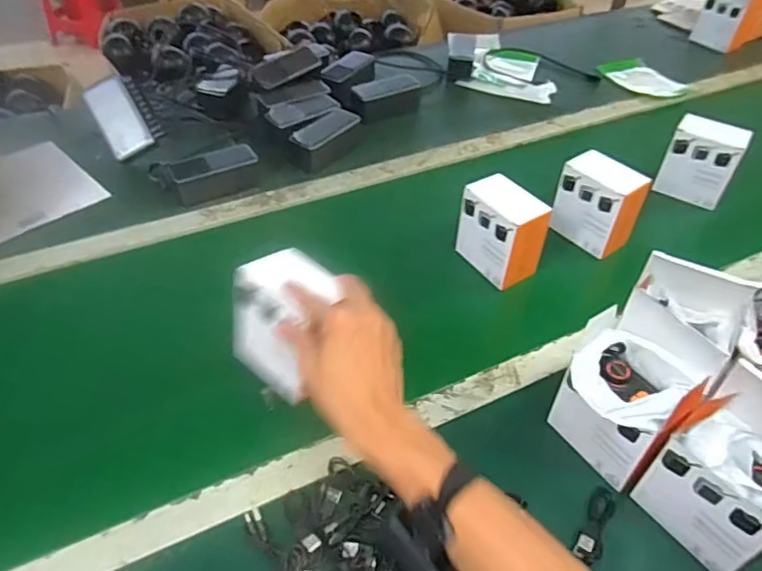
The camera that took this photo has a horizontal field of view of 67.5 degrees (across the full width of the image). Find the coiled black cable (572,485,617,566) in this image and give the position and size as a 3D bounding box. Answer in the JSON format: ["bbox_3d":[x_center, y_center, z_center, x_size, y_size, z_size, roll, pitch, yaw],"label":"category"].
[{"bbox_3d":[0.202,0.224,0.536,0.026,0.023,0.086,25,35,22],"label":"coiled black cable"}]

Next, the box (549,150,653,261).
[{"bbox_3d":[0.306,-0.115,0.813,0.069,0.108,0.103,-30,51,-28],"label":"box"}]

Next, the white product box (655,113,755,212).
[{"bbox_3d":[0.511,-0.196,0.904,0.110,0.108,0.063,26,49,25],"label":"white product box"}]

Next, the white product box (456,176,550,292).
[{"bbox_3d":[0.162,-0.074,0.766,0.073,0.117,0.109,-25,49,-25],"label":"white product box"}]

